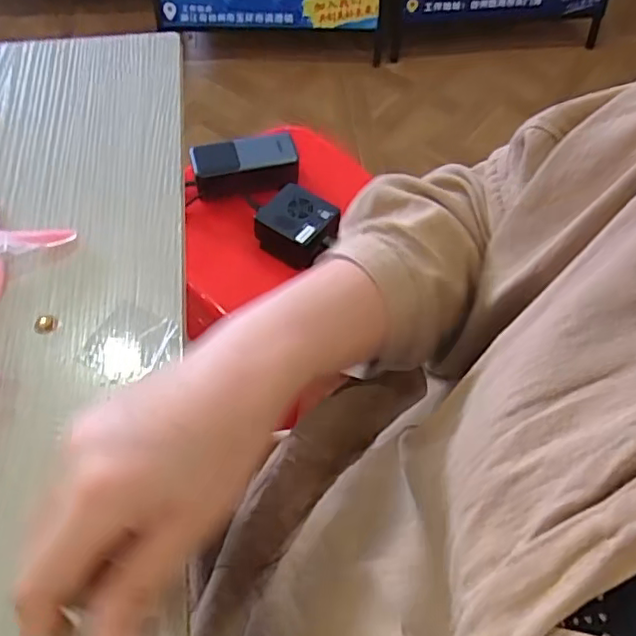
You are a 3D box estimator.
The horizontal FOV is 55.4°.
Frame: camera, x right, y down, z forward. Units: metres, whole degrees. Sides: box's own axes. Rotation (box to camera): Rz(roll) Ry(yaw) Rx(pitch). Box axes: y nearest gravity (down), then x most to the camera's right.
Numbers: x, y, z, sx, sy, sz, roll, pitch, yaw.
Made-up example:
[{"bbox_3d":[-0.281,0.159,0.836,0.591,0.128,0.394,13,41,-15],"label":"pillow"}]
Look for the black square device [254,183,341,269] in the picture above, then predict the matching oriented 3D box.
[{"bbox_3d":[-0.025,-0.105,0.691,0.086,0.041,0.075,28,60,15],"label":"black square device"}]

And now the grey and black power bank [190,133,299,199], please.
[{"bbox_3d":[-0.087,-0.183,0.726,0.129,0.041,0.052,-14,59,-11],"label":"grey and black power bank"}]

